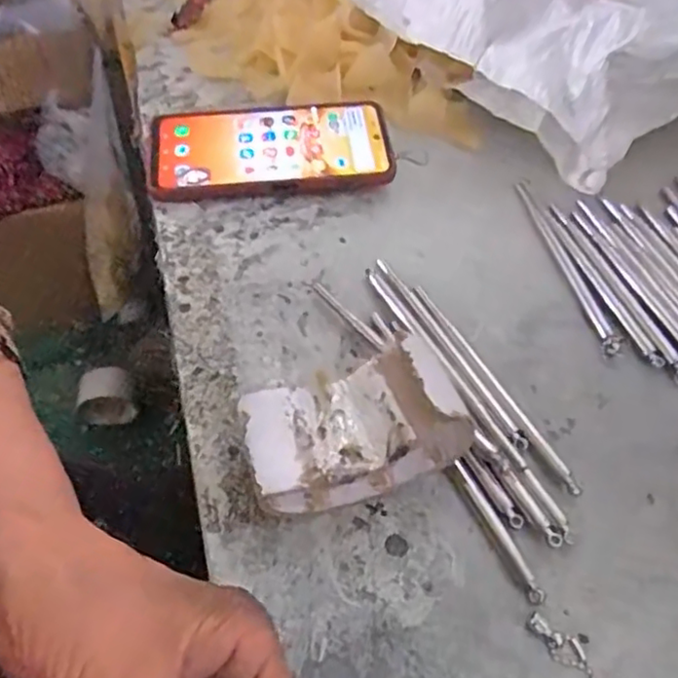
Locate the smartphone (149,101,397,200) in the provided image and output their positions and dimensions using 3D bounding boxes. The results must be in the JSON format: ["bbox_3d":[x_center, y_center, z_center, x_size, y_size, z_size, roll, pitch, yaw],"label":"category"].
[{"bbox_3d":[-0.046,-0.131,0.436,0.161,0.011,0.073,-6,61,-5],"label":"smartphone"}]

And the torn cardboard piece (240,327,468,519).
[{"bbox_3d":[0.006,0.042,0.290,0.095,0.066,0.049,-14,55,-14],"label":"torn cardboard piece"}]

